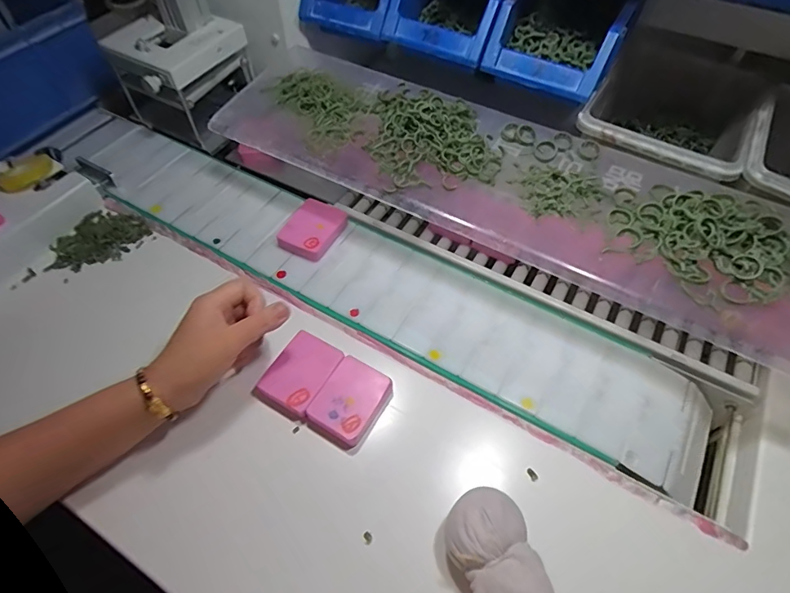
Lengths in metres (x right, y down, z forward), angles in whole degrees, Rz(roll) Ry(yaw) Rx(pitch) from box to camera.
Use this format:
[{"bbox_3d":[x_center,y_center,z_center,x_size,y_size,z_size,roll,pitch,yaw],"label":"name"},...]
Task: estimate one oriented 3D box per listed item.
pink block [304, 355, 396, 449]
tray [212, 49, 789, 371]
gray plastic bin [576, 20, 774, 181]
[{"bbox_3d":[-0.040,0.096,0.422,0.054,0.016,0.072,26,59,17],"label":"pink block"},{"bbox_3d":[0.097,-0.126,0.454,0.615,0.041,0.176,25,59,16],"label":"tray"},{"bbox_3d":[0.312,-0.200,0.530,0.162,0.083,0.215,27,59,17],"label":"gray plastic bin"}]

